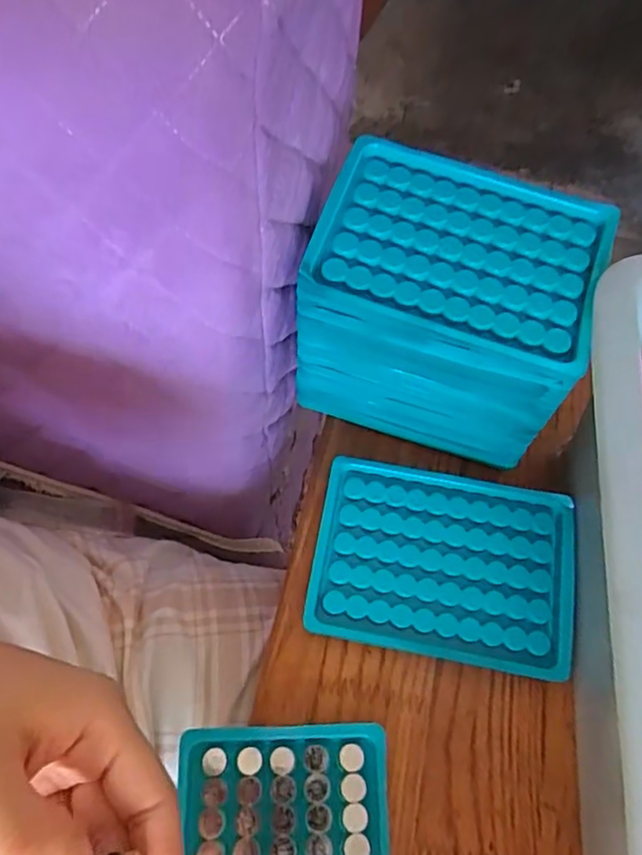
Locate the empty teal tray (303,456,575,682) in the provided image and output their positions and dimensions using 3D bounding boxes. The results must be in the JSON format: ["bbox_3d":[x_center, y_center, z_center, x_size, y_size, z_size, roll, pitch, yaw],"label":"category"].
[{"bbox_3d":[0.064,0.071,0.332,0.131,0.019,0.095,10,63,3],"label":"empty teal tray"}]

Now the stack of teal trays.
[{"bbox_3d":[0.062,-0.059,0.330,0.127,0.112,0.091,17,64,7],"label":"stack of teal trays"}]

